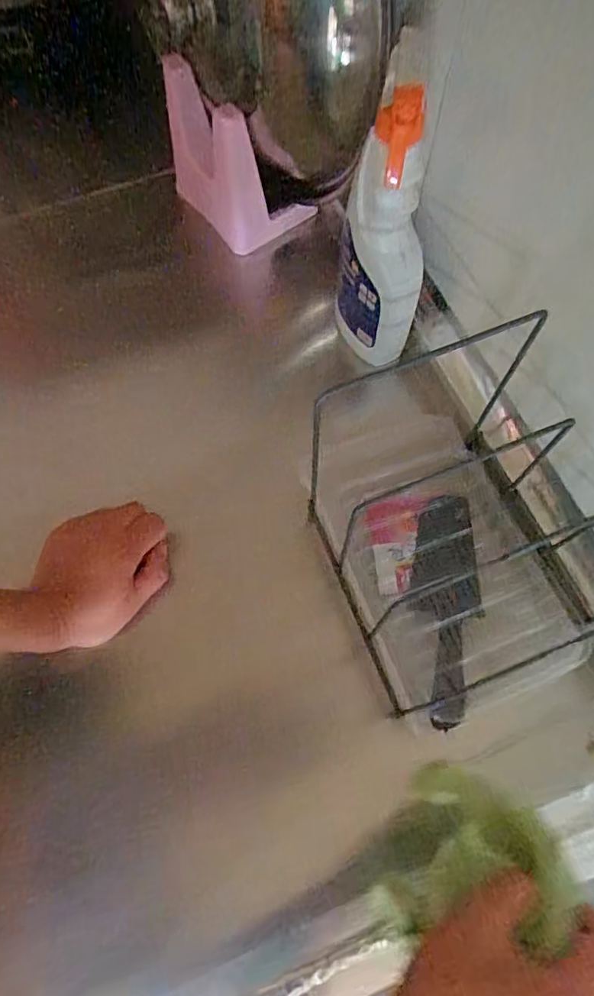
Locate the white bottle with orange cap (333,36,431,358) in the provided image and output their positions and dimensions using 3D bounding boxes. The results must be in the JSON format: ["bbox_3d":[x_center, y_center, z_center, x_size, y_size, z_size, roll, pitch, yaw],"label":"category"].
[{"bbox_3d":[0.066,-0.209,0.416,0.065,0.224,0.092,2,70,2],"label":"white bottle with orange cap"}]

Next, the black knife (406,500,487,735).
[{"bbox_3d":[0.114,0.079,0.408,0.051,0.017,0.169,-4,66,7],"label":"black knife"}]

